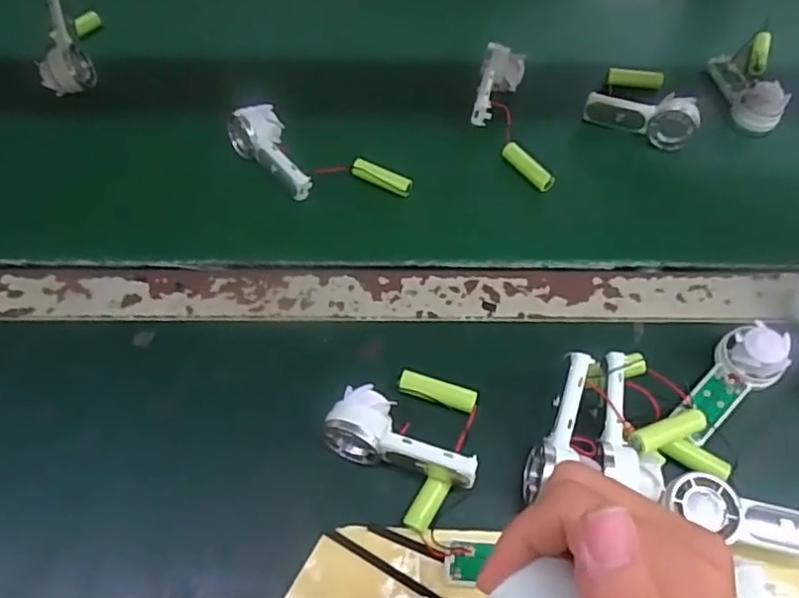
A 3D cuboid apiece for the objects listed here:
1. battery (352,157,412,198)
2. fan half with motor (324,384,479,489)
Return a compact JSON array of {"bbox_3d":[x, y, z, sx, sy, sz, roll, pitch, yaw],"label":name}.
[{"bbox_3d":[-0.014,-0.100,0.509,0.053,0.010,0.013,26,63,14],"label":"battery"},{"bbox_3d":[0.003,0.084,0.372,0.091,0.026,0.039,18,61,10],"label":"fan half with motor"}]

